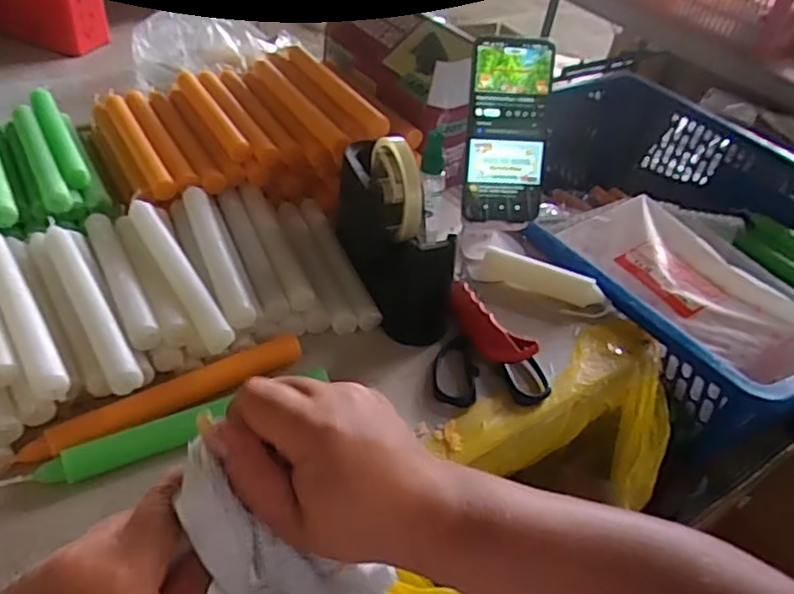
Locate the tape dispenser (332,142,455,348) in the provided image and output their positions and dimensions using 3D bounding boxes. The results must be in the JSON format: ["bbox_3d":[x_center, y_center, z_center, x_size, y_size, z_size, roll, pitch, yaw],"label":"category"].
[{"bbox_3d":[-0.006,-0.065,0.581,0.063,0.131,0.179,-11,44,-21],"label":"tape dispenser"}]

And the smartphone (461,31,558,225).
[{"bbox_3d":[0.101,-0.152,0.590,0.076,0.164,0.008,1,16,-4],"label":"smartphone"}]

